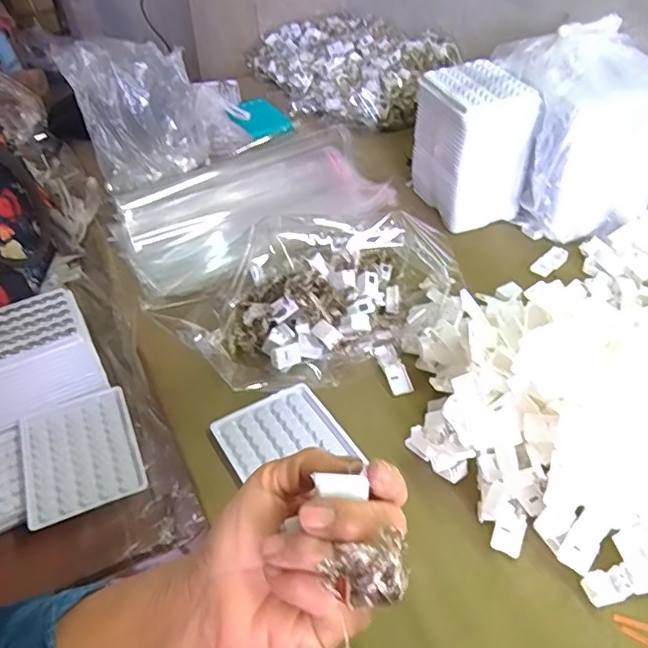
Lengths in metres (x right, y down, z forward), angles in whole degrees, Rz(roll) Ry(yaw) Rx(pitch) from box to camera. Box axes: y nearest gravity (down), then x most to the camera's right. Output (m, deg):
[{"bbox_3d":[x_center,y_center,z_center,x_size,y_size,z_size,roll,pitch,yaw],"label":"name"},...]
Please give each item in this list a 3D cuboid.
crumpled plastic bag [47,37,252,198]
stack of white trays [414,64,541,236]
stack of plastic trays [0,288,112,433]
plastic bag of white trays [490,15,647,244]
[{"bbox_3d":[-0.235,-0.324,0.831,0.233,0.156,0.104,-26,46,-24],"label":"crumpled plastic bag"},{"bbox_3d":[0.180,-0.219,0.711,0.098,0.160,0.123,-11,42,-9],"label":"stack of white trays"},{"bbox_3d":[-0.294,0.034,0.557,0.128,0.067,0.096,-23,45,-21],"label":"stack of plastic trays"},{"bbox_3d":[0.310,-0.227,0.681,0.162,0.190,0.175,-5,41,-2],"label":"plastic bag of white trays"}]

